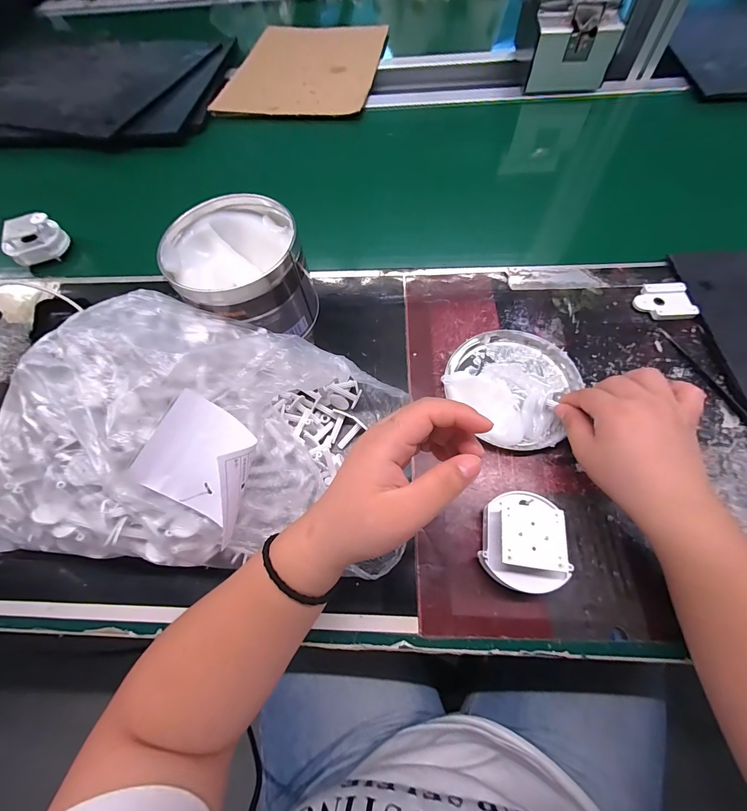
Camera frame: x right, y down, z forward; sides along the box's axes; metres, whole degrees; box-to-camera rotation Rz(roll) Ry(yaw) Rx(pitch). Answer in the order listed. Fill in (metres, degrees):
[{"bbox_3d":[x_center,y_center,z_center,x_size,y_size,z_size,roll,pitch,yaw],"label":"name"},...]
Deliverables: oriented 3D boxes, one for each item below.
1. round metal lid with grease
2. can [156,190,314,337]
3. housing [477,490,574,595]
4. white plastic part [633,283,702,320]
[{"bbox_3d":[0.132,-0.023,0.331,0.119,0.027,0.127,-2,64,3],"label":"round metal lid with grease"},{"bbox_3d":[-0.131,-0.132,0.355,0.119,0.092,0.121,-2,64,3],"label":"can"},{"bbox_3d":[0.111,0.104,0.264,0.057,0.045,0.069,-1,64,3],"label":"housing"},{"bbox_3d":[0.313,-0.113,0.371,0.054,0.008,0.047,-3,64,2],"label":"white plastic part"}]

